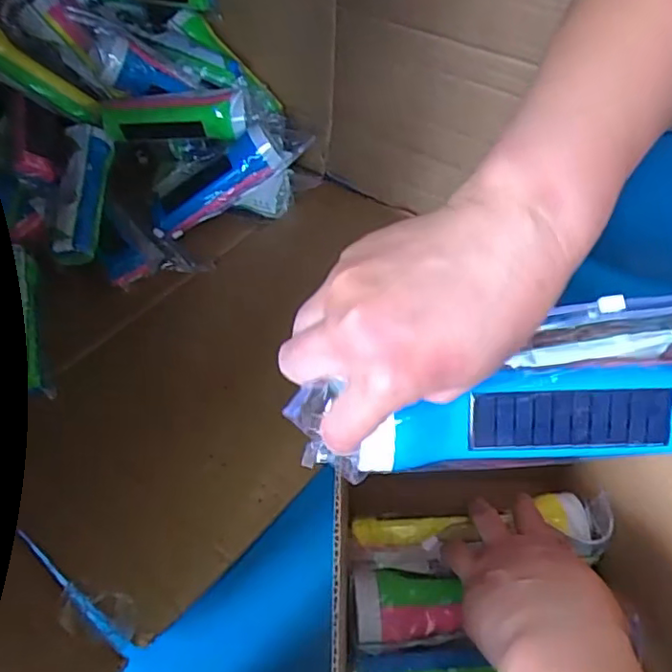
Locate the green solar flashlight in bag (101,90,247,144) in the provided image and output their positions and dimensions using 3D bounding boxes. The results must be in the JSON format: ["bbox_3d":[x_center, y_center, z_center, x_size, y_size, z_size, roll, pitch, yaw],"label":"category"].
[{"bbox_3d":[-0.180,-0.245,0.657,0.161,0.047,0.045,2,49,1],"label":"green solar flashlight in bag"}]

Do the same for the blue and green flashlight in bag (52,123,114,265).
[{"bbox_3d":[-0.270,-0.152,0.619,0.043,0.032,0.163,0,68,-1],"label":"blue and green flashlight in bag"}]

